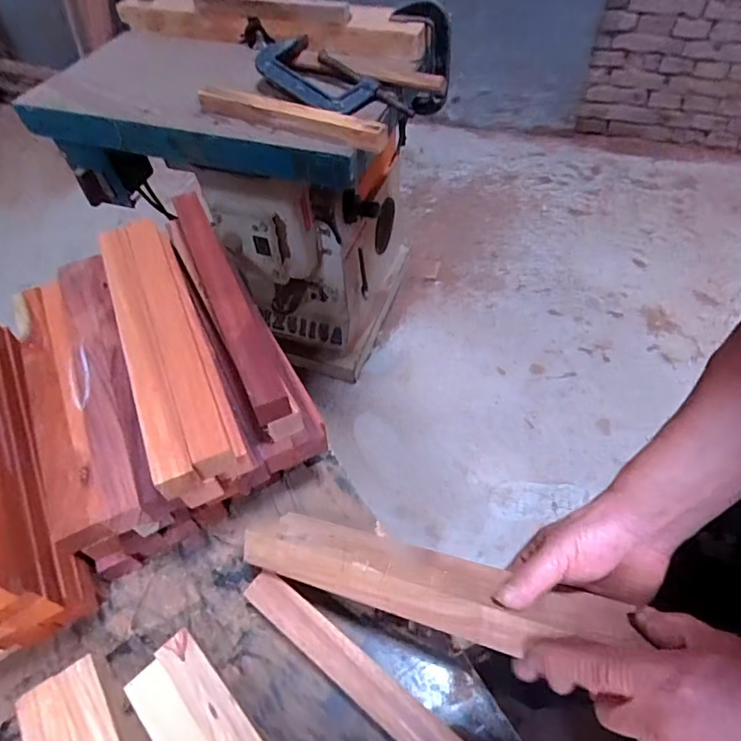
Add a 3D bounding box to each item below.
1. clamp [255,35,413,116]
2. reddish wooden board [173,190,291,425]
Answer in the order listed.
[{"bbox_3d":[-0.066,-0.476,0.842,0.266,0.036,0.134,25,58,20],"label":"clamp"},{"bbox_3d":[-0.146,-0.083,0.517,0.036,0.021,0.315,-22,55,-13],"label":"reddish wooden board"}]

